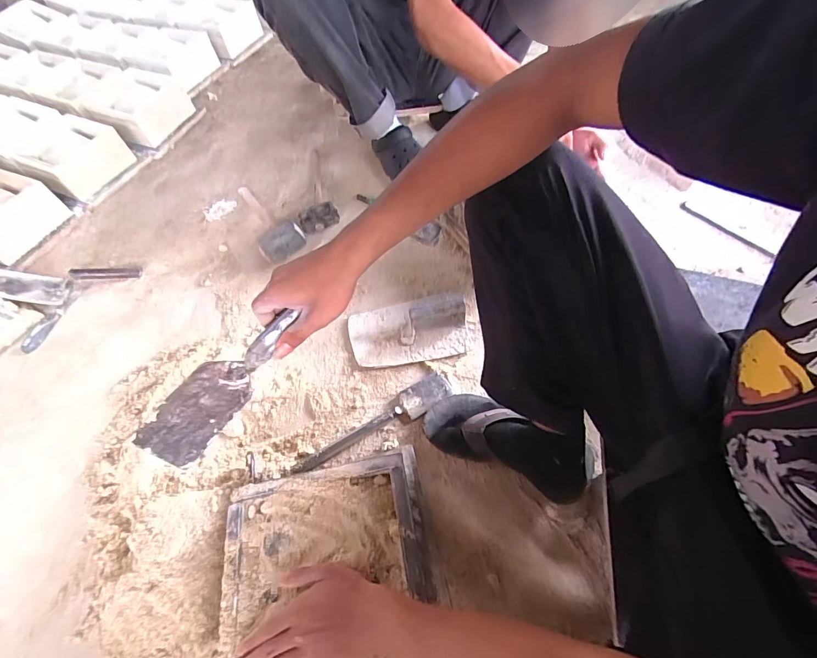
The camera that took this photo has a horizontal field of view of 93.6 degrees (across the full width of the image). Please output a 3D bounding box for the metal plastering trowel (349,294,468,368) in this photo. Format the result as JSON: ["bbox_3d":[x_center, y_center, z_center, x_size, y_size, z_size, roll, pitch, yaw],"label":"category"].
[{"bbox_3d":[-0.002,-0.013,0.739,0.231,0.074,0.144,-8,61,0],"label":"metal plastering trowel"}]

